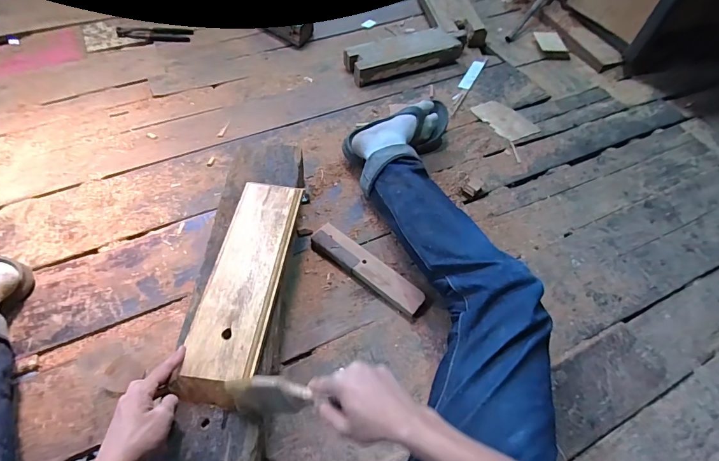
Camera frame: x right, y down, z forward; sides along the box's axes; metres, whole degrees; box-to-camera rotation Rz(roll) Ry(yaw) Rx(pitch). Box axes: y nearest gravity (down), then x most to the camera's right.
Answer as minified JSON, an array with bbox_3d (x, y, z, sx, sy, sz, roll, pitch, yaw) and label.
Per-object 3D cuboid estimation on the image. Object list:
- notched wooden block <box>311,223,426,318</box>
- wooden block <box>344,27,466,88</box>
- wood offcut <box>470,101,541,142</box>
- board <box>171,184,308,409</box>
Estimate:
[{"bbox_3d":[0.016,0.073,0.757,0.247,0.027,0.053,34,59,19],"label":"notched wooden block"},{"bbox_3d":[0.145,-0.516,1.155,0.367,0.074,0.099,-19,58,-17],"label":"wooden block"},{"bbox_3d":[0.392,-0.301,1.067,0.117,0.007,0.159,-26,60,-21],"label":"wood offcut"},{"bbox_3d":[-0.178,0.072,0.621,0.107,0.023,0.366,8,55,1],"label":"board"}]

